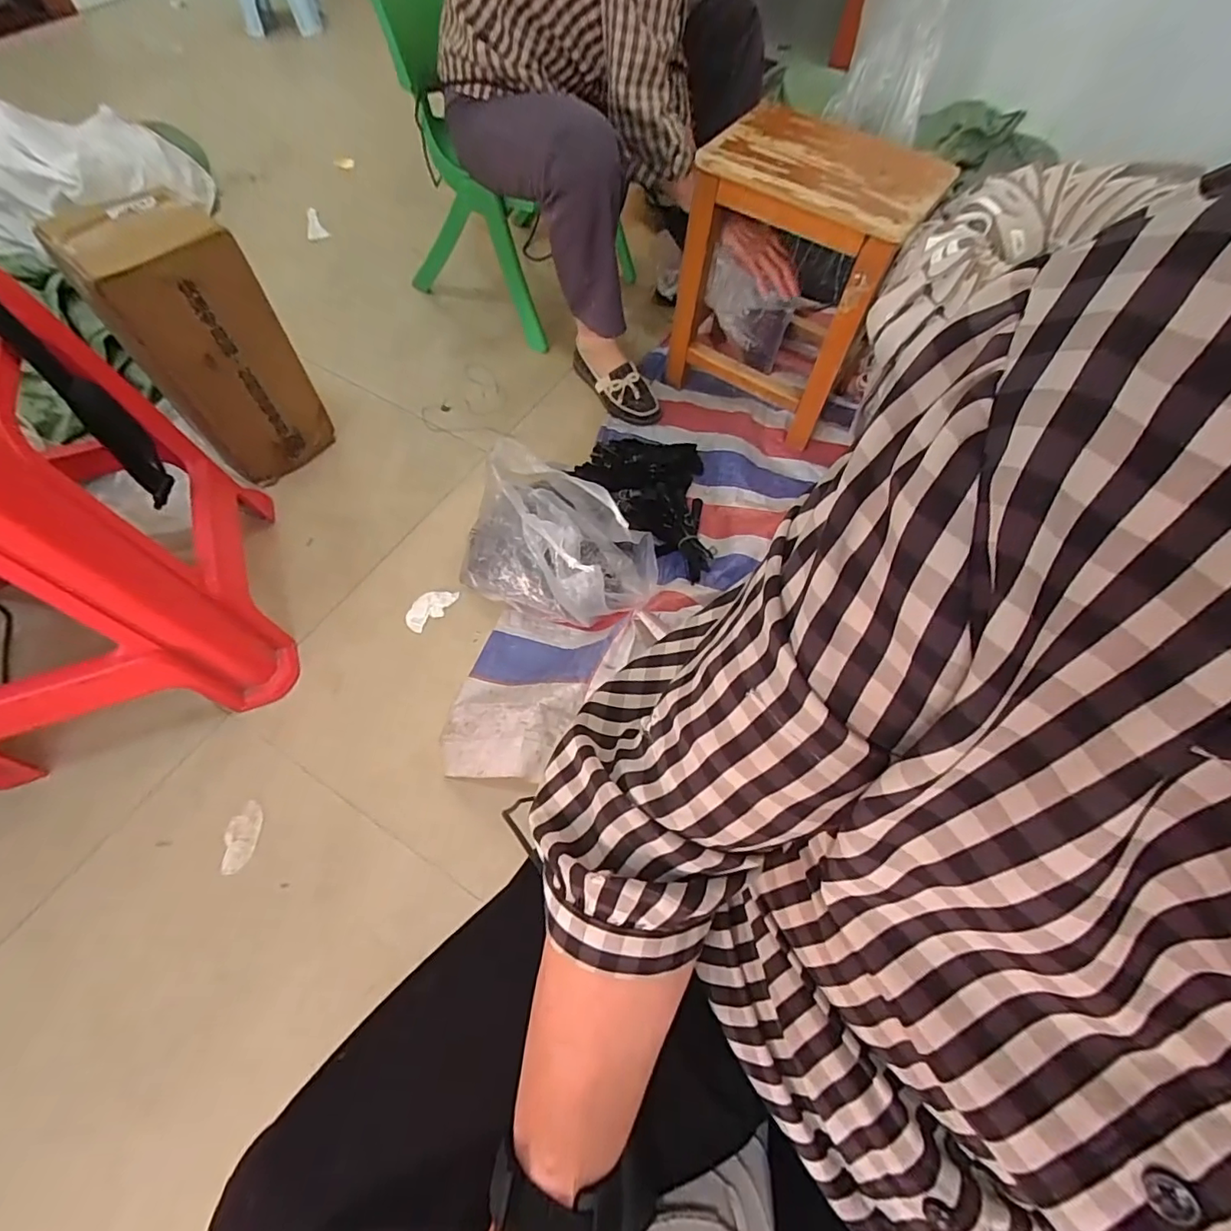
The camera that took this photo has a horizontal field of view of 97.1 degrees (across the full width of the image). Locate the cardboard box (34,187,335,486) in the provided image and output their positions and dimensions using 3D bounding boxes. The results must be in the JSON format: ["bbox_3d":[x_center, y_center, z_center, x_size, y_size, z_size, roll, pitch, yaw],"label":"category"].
[{"bbox_3d":[-0.615,-0.399,0.844,0.139,0.394,0.188,40,68,16],"label":"cardboard box"}]

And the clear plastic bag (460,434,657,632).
[{"bbox_3d":[-0.087,-0.104,0.805,0.289,0.197,0.166,21,64,8],"label":"clear plastic bag"}]

